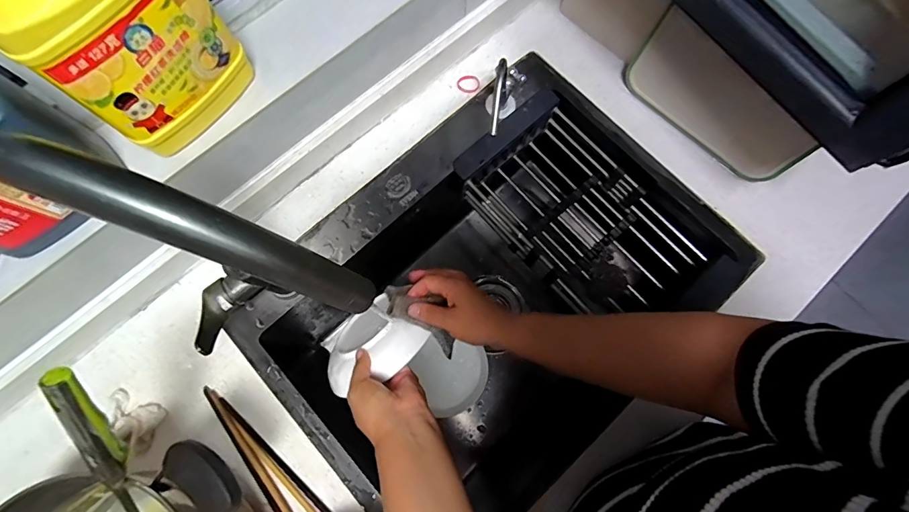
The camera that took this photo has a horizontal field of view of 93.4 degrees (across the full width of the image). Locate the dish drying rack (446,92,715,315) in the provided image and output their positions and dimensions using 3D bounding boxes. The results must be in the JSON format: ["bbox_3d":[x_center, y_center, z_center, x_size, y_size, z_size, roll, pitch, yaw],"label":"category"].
[{"bbox_3d":[0.176,-0.058,0.632,0.187,0.079,0.331,-40,80,-7],"label":"dish drying rack"}]

